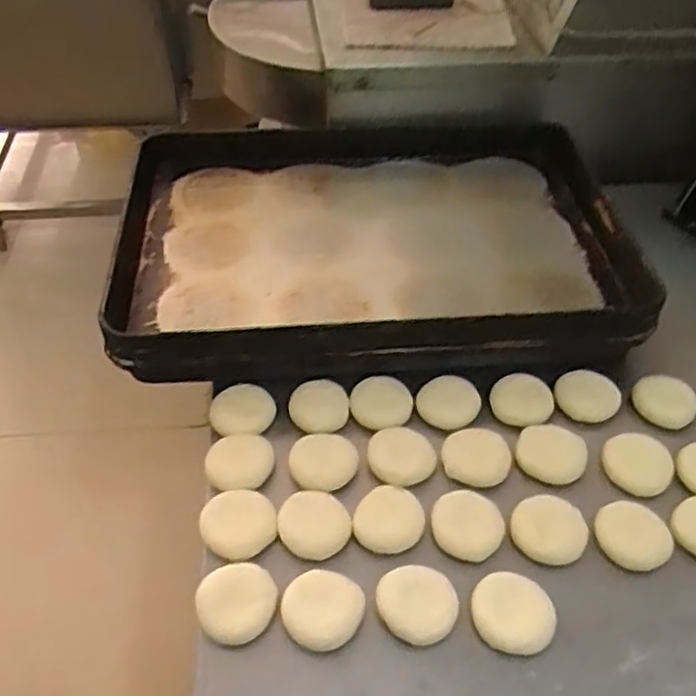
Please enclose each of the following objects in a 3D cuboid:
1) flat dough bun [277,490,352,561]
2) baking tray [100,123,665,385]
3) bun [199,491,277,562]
[{"bbox_3d":[-0.032,0.160,0.651,0.063,0.015,0.063,-8,46,-9],"label":"flat dough bun"},{"bbox_3d":[0.027,-0.145,0.881,0.593,0.075,0.422,-1,46,-3],"label":"baking tray"},{"bbox_3d":[-0.101,0.160,0.653,0.067,0.014,0.063,1,46,-1],"label":"bun"}]

